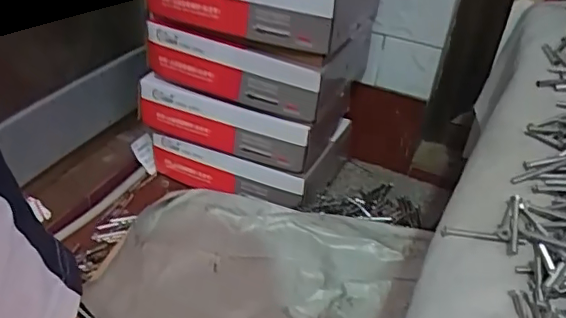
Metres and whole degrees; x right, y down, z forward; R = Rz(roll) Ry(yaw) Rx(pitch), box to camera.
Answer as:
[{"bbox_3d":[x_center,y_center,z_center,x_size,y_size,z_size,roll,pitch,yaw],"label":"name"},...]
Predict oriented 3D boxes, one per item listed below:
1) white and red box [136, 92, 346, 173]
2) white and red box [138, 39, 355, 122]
[{"bbox_3d":[-0.068,-0.127,1.202,0.380,0.132,0.254,17,38,16],"label":"white and red box"},{"bbox_3d":[-0.040,-0.217,1.115,0.378,0.128,0.246,17,38,16],"label":"white and red box"}]

